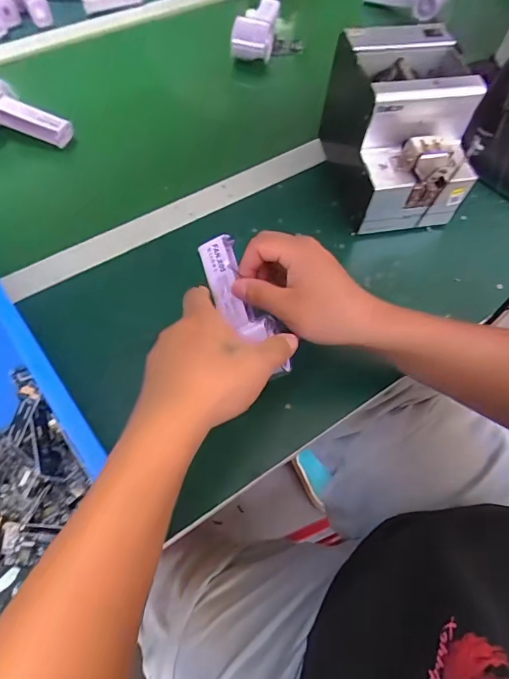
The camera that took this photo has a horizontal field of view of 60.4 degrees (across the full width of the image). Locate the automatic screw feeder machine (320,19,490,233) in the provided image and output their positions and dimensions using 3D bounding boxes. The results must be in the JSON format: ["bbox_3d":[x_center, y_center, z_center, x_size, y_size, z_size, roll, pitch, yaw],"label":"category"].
[{"bbox_3d":[0.174,-0.247,0.527,0.137,0.155,0.182,-11,64,-9],"label":"automatic screw feeder machine"}]

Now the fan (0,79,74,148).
[{"bbox_3d":[-0.321,-0.310,0.595,0.158,0.055,0.053,13,62,4],"label":"fan"}]

